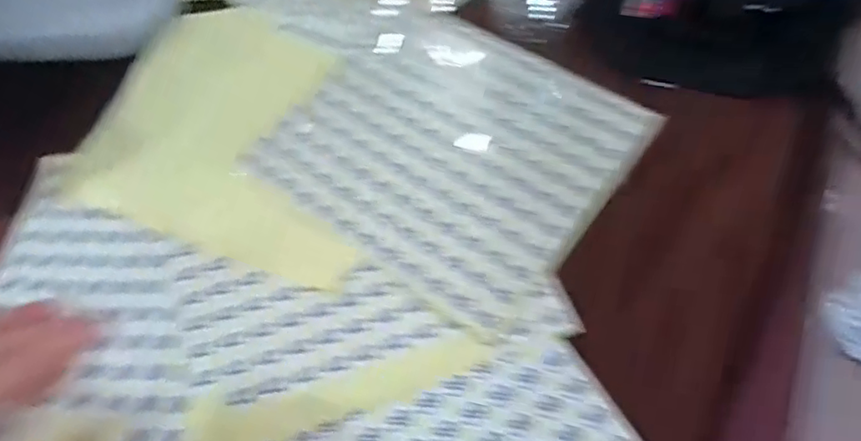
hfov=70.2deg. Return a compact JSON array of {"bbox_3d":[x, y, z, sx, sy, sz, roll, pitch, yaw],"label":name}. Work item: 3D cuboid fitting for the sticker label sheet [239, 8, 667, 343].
[{"bbox_3d":[0.010,-0.045,0.328,0.173,0.005,0.160,32,66,21],"label":"sticker label sheet"}]

